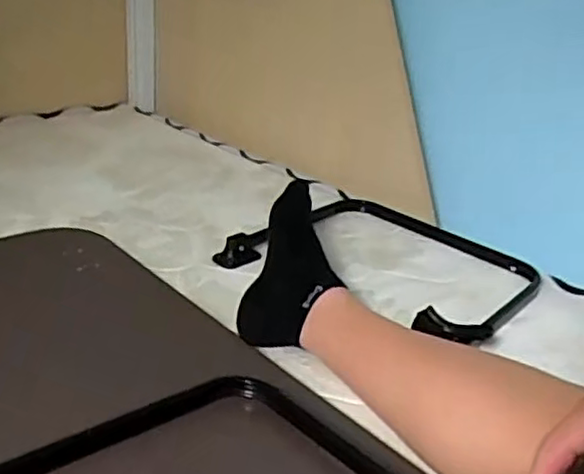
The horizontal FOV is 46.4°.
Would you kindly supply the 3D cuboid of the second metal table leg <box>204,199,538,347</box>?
[{"bbox_3d":[0.114,0.024,0.822,0.332,0.026,0.243,21,29,31],"label":"second metal table leg"}]

